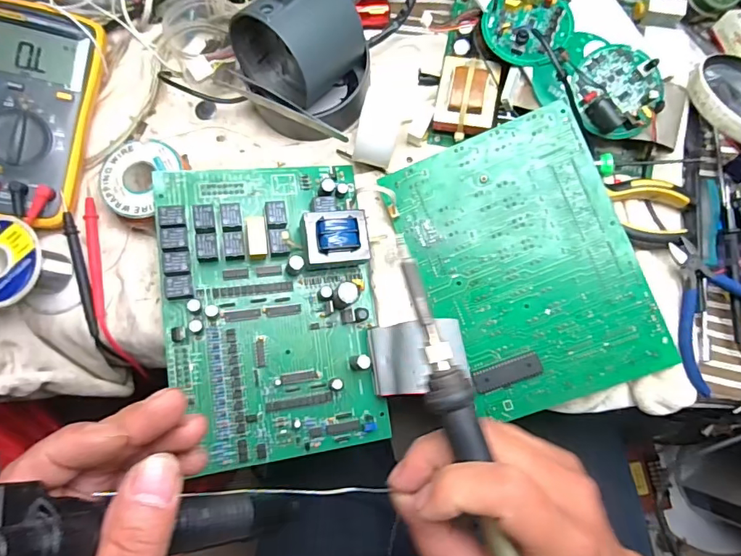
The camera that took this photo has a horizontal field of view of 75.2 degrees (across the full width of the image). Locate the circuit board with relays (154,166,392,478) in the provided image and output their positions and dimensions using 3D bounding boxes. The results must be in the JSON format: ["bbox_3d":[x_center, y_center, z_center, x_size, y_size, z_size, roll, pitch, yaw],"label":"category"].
[{"bbox_3d":[-0.075,0.021,0.366,0.155,0.044,0.228,-7,79,-1],"label":"circuit board with relays"}]

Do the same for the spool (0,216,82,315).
[{"bbox_3d":[-0.268,-0.007,0.373,0.060,0.064,0.063,0,79,0],"label":"spool"}]

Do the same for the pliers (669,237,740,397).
[{"bbox_3d":[0.267,0.022,0.370,0.076,0.021,0.112,-25,80,-4],"label":"pliers"}]

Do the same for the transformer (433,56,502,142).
[{"bbox_3d":[0.081,-0.153,0.404,0.048,0.032,0.064,10,80,2],"label":"transformer"}]

